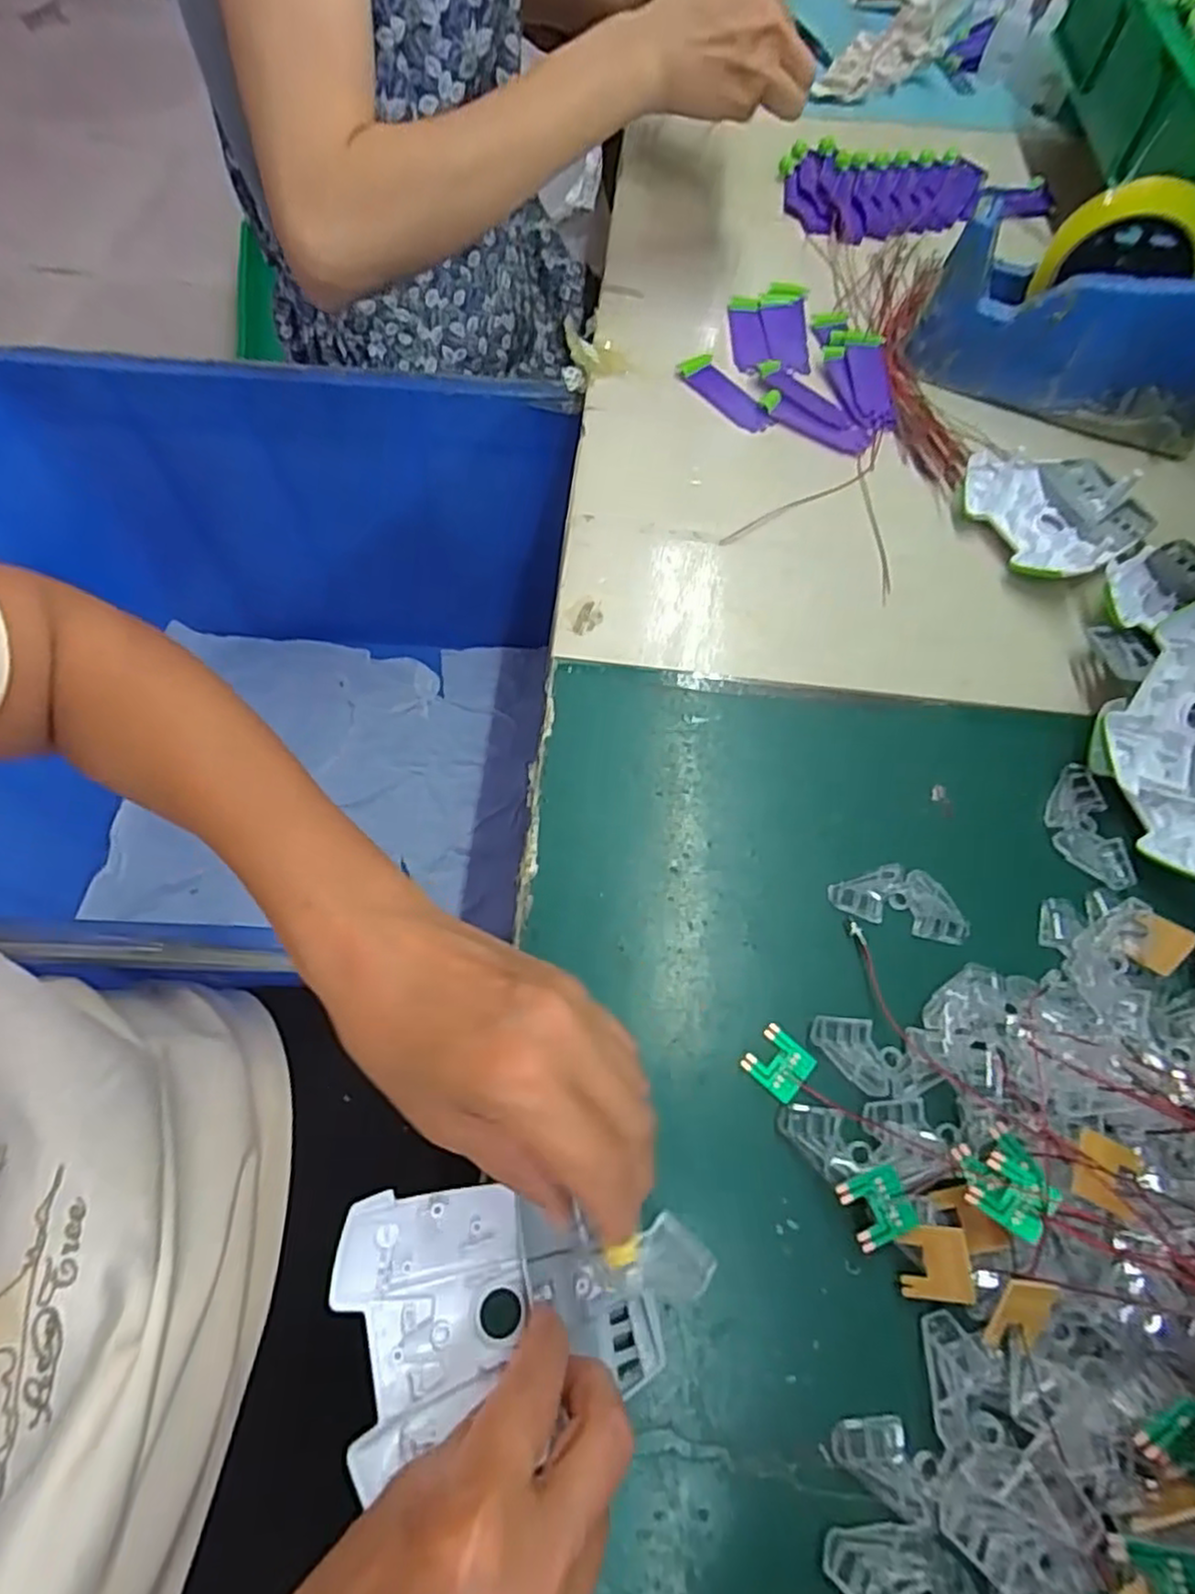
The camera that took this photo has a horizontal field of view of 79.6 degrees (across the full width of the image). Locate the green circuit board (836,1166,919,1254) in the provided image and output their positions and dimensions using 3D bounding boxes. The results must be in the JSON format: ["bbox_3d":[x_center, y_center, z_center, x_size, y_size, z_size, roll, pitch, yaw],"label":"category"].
[{"bbox_3d":[0.111,0.162,0.285,0.026,0.006,0.024,-20,72,-6],"label":"green circuit board"}]

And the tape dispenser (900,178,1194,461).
[{"bbox_3d":[0.322,-0.321,0.469,0.196,0.105,0.070,25,67,10],"label":"tape dispenser"}]

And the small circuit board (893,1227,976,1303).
[{"bbox_3d":[0.130,0.181,0.278,0.026,0.004,0.025,-17,68,31],"label":"small circuit board"}]

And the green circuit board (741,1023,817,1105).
[{"bbox_3d":[0.081,0.118,0.318,0.026,0.004,0.024,40,70,16],"label":"green circuit board"}]

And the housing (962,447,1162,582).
[{"bbox_3d":[0.294,-0.183,0.456,0.106,0.025,0.095,-19,67,-10],"label":"housing"}]

